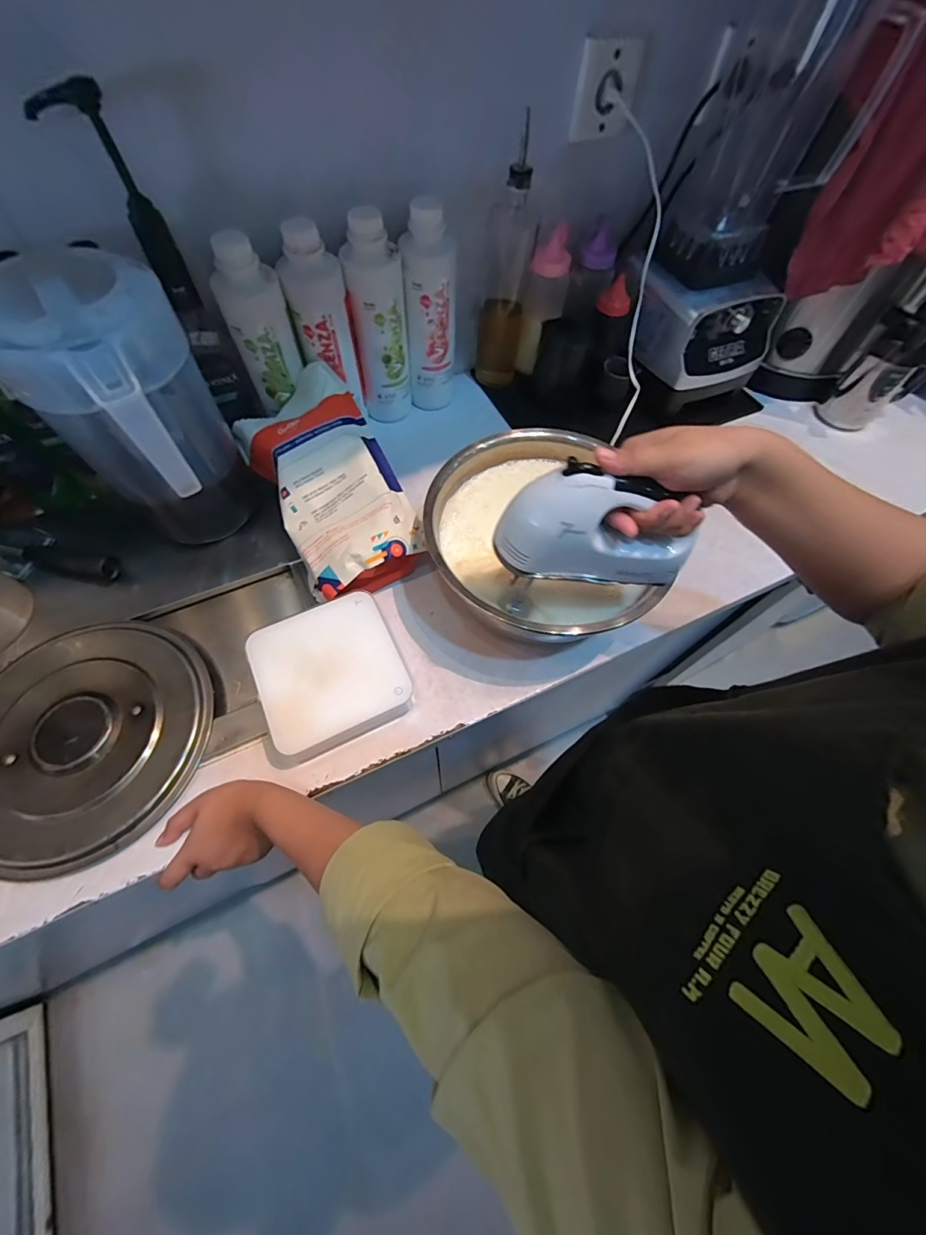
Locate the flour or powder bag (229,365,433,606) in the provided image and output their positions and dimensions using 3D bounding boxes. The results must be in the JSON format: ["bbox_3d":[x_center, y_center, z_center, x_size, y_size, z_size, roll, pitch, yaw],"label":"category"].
[{"bbox_3d":[-0.178,-0.175,0.581,0.155,0.112,0.311,-27,68,-14],"label":"flour or powder bag"}]

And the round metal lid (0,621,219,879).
[{"bbox_3d":[-0.423,0.130,0.472,0.272,0.025,0.256,1,64,-1],"label":"round metal lid"}]

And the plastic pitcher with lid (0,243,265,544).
[{"bbox_3d":[-0.338,-0.207,0.484,0.156,0.265,0.196,-35,70,-17],"label":"plastic pitcher with lid"}]

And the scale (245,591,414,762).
[{"bbox_3d":[-0.151,0.068,0.500,0.153,0.049,0.160,-23,65,-13],"label":"scale"}]

